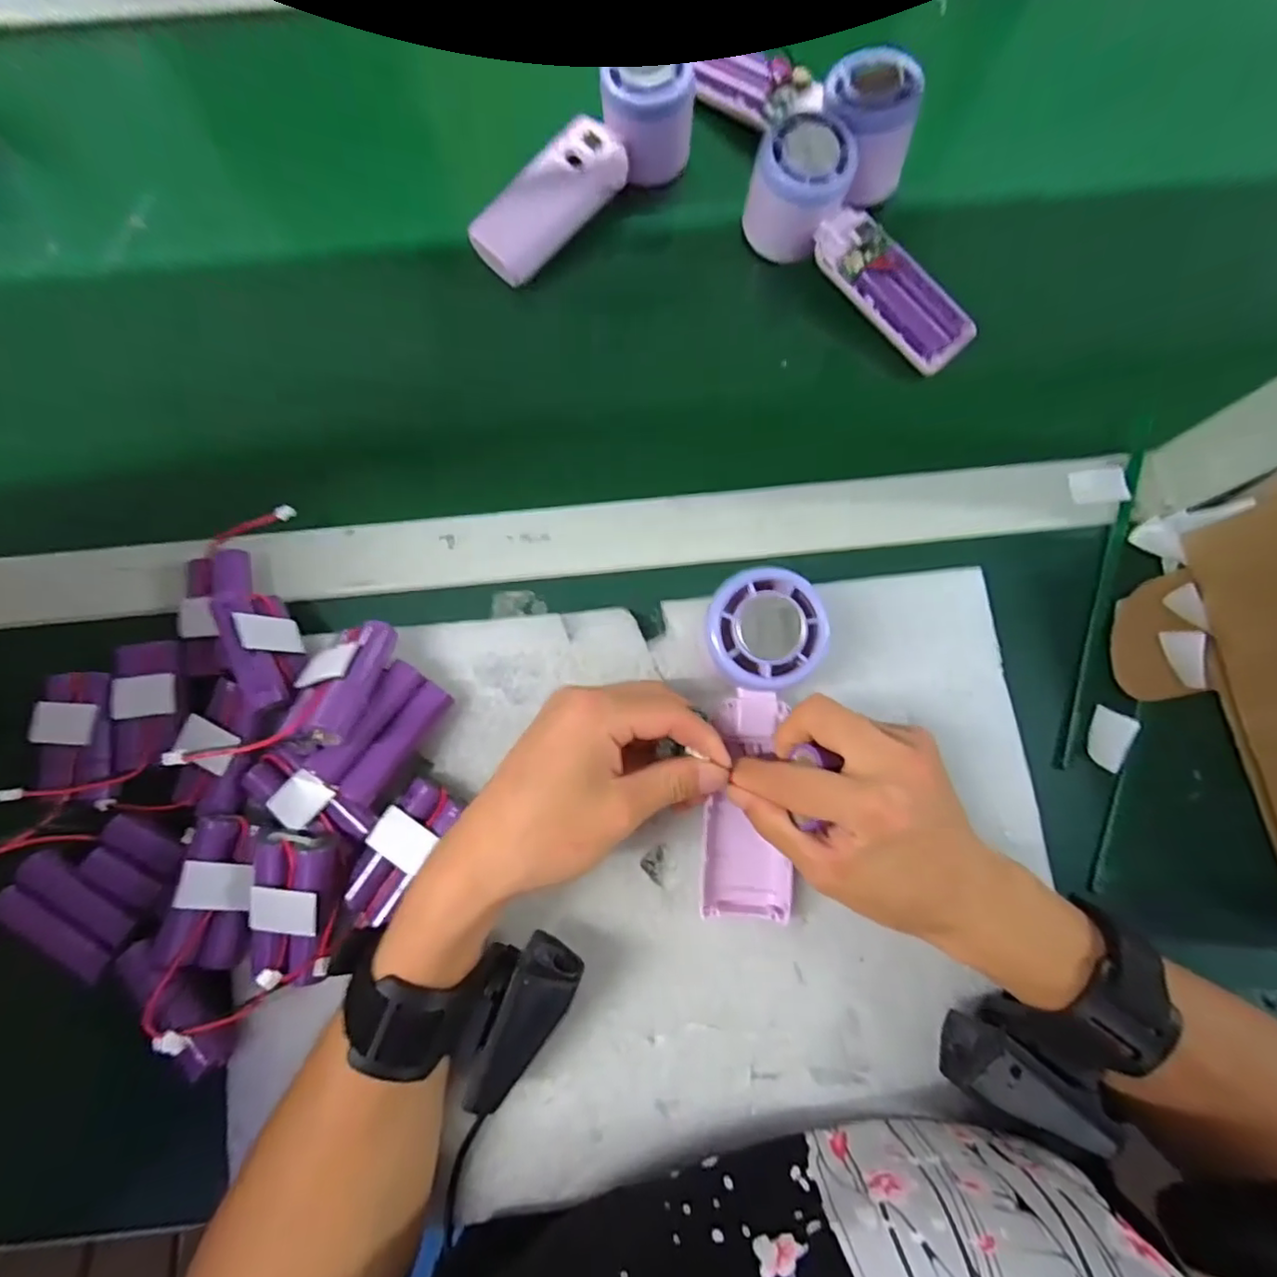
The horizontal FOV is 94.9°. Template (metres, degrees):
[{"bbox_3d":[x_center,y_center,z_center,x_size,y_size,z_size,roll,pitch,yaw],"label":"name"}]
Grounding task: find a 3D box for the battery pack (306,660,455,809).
[{"bbox_3d":[-0.126,0.047,0.290,0.036,0.019,0.066,41,66,-16],"label":"battery pack"}]

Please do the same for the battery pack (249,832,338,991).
[{"bbox_3d":[-0.159,0.123,0.267,0.037,0.016,0.066,-4,81,0],"label":"battery pack"}]

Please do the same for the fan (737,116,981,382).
[{"bbox_3d":[0.134,-0.230,0.349,0.049,0.047,0.158,-39,82,-5],"label":"fan"}]

